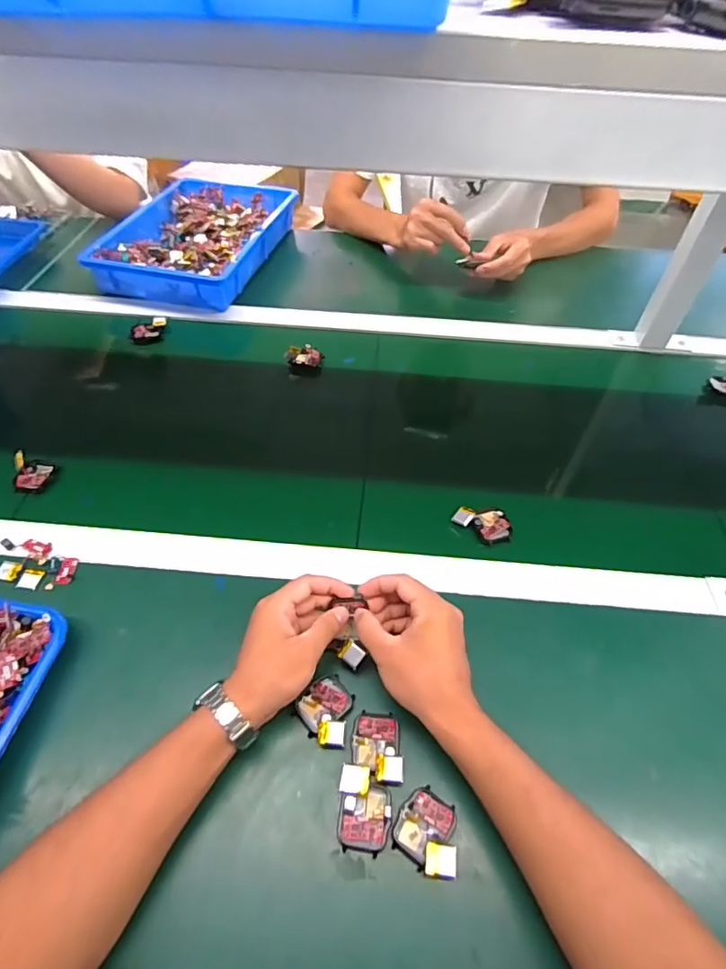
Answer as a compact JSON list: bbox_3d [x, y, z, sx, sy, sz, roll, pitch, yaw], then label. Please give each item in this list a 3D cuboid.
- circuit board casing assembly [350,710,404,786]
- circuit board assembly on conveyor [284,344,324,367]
[{"bbox_3d":[0.012,0.216,0.417,0.042,0.013,0.052,4,51,1],"label":"circuit board casing assembly"},{"bbox_3d":[-0.085,-0.192,0.743,0.053,0.026,0.028,5,51,2],"label":"circuit board assembly on conveyor"}]

